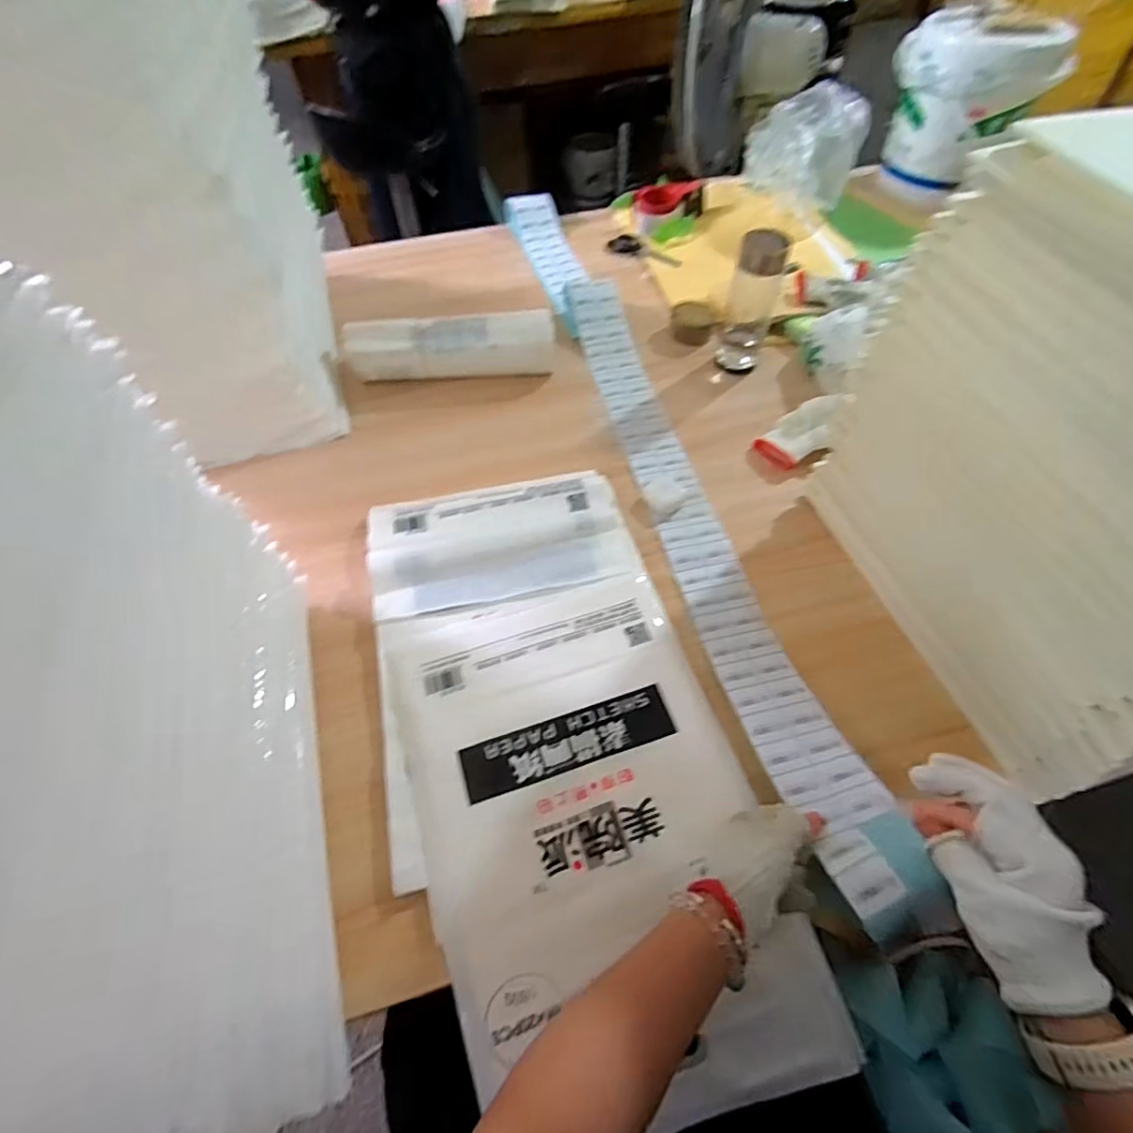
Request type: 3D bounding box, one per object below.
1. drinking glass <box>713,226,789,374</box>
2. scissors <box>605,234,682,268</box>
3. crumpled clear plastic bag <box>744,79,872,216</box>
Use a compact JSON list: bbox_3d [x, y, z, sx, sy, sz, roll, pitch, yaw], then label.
[{"bbox_3d":[0.271,-0.390,0.844,0.067,0.187,0.071,15,58,11],"label":"drinking glass"},{"bbox_3d":[0.155,-0.606,1.098,0.163,0.013,0.054,30,61,19],"label":"scissors"},{"bbox_3d":[0.442,-0.794,1.079,0.163,0.165,0.206,-2,56,0],"label":"crumpled clear plastic bag"}]

